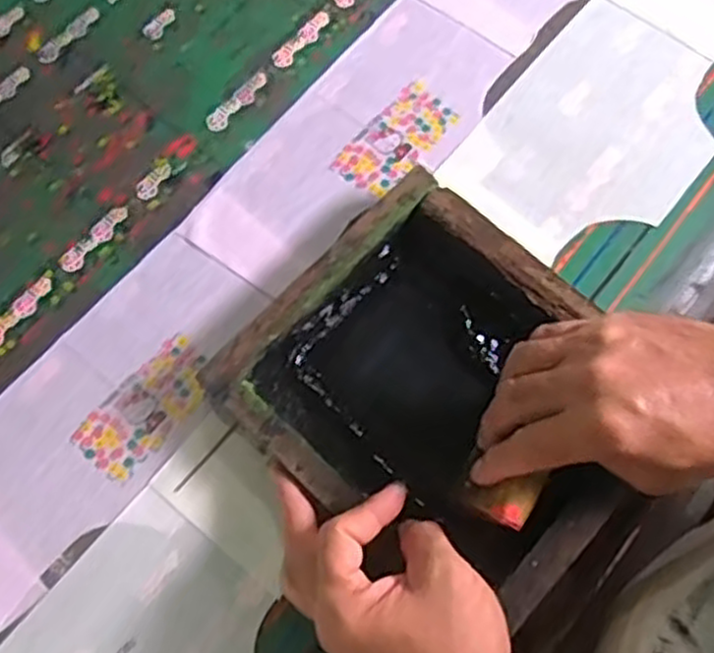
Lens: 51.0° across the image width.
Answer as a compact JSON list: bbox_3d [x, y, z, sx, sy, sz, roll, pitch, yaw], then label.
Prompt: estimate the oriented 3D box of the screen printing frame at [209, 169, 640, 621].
[{"bbox_3d":[0.056,0.042,0.478,0.234,0.044,0.207,40,76,16],"label":"screen printing frame"}]

